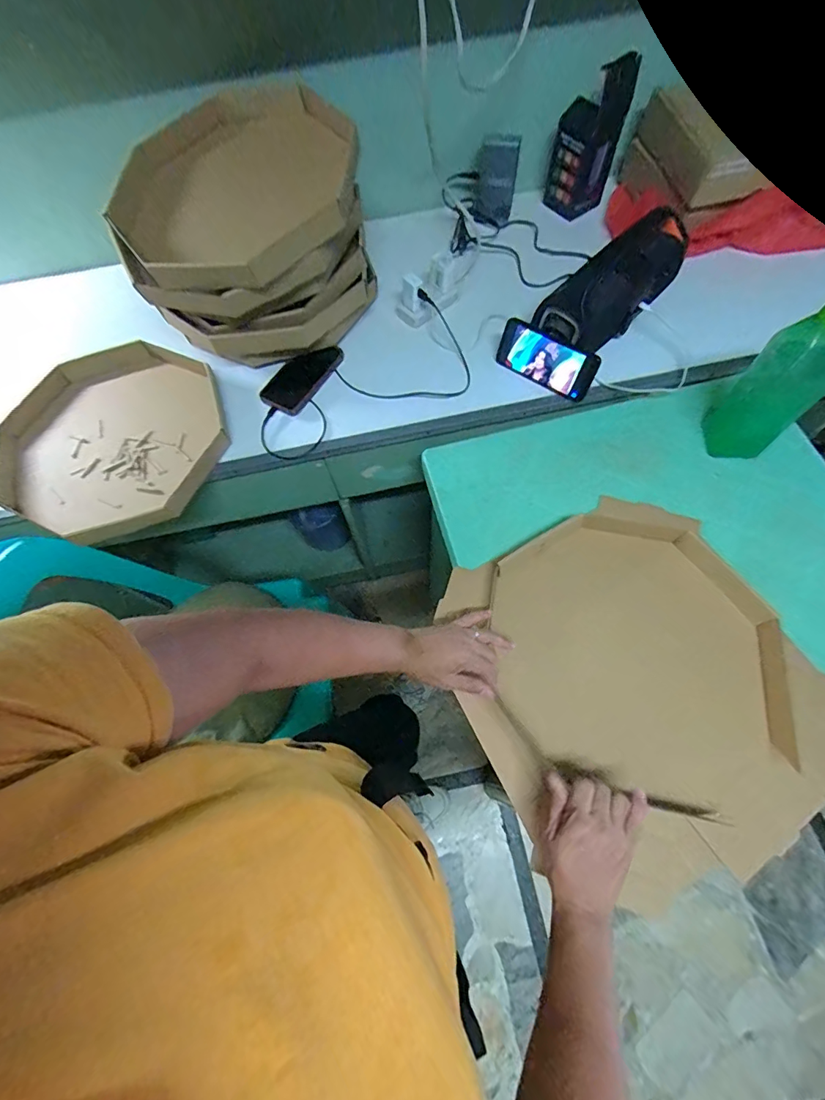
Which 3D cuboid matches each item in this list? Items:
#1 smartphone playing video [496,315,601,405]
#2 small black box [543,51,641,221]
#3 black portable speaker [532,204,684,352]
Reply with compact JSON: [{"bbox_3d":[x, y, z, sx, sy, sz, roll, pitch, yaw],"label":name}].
[{"bbox_3d":[0.216,-0.309,0.735,0.164,0.074,0.014,35,49,17],"label":"smartphone playing video"},{"bbox_3d":[0.319,-0.743,0.824,0.114,0.206,0.080,13,69,9],"label":"small black box"},{"bbox_3d":[0.333,-0.421,0.732,0.286,0.151,0.092,-36,72,-10],"label":"black portable speaker"}]

